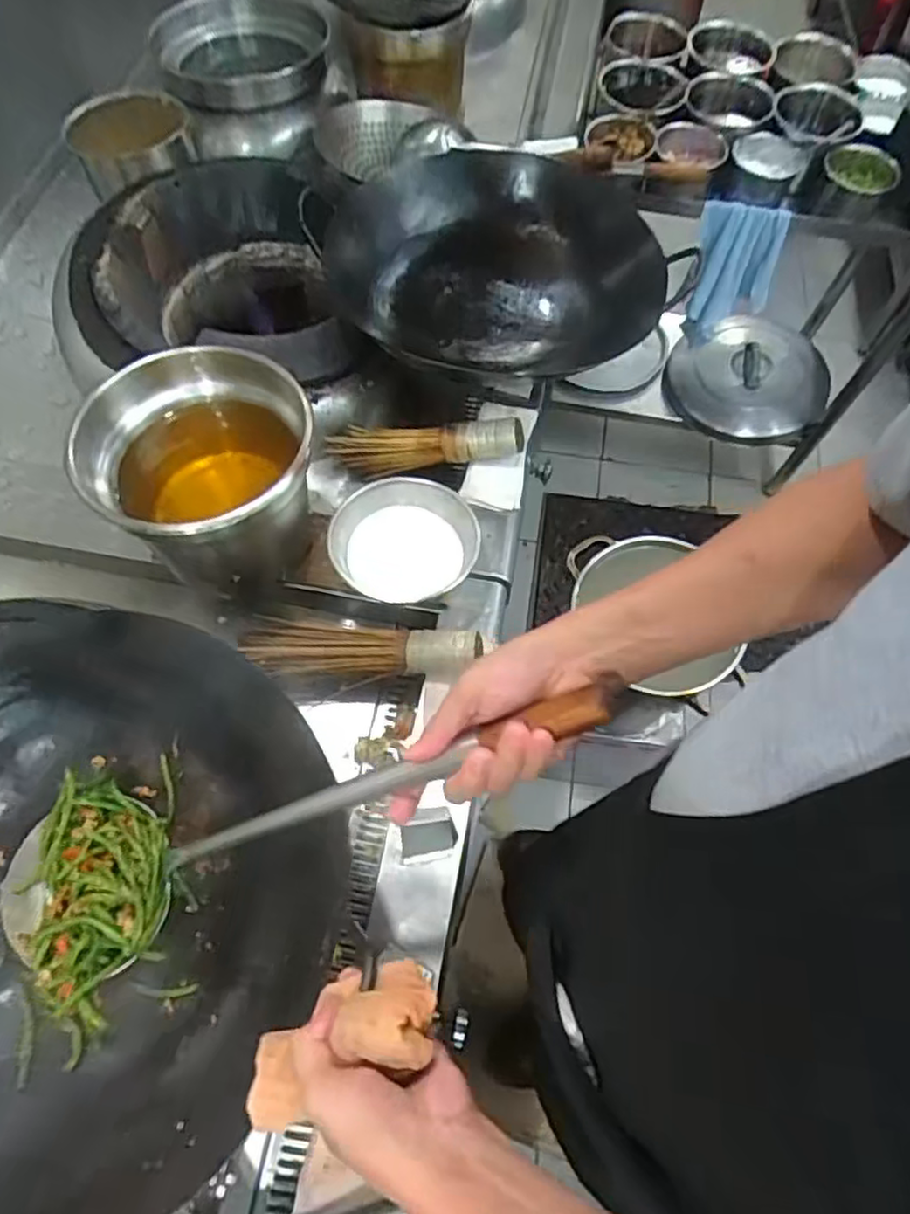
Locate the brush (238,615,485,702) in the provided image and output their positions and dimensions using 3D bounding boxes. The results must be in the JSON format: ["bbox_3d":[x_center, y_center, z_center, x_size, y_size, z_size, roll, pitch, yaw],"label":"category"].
[{"bbox_3d":[-0.110,0.055,0.776,0.274,0.053,0.074,8,63,4],"label":"brush"}]

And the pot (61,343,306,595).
[{"bbox_3d":[-0.260,-0.133,0.764,0.228,0.217,0.215,-24,65,-11],"label":"pot"}]

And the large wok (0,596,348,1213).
[{"bbox_3d":[-0.316,0.226,0.550,0.419,0.137,0.419,16,64,8],"label":"large wok"}]

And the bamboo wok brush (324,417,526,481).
[{"bbox_3d":[-0.043,-0.222,0.913,0.261,0.080,0.055,1,63,1],"label":"bamboo wok brush"}]

